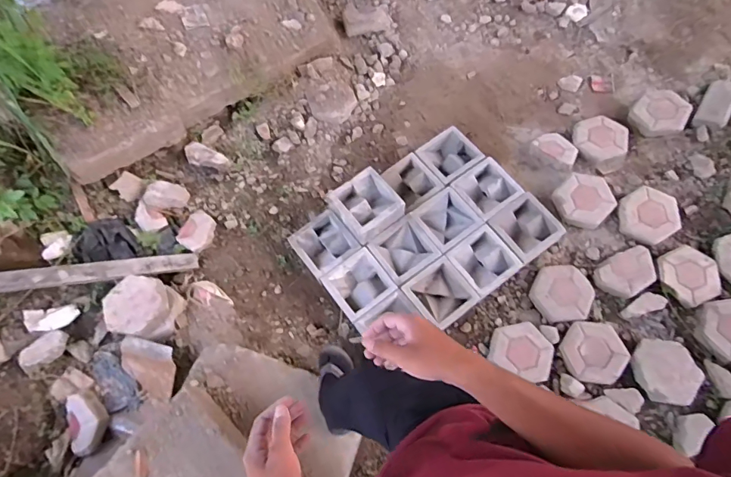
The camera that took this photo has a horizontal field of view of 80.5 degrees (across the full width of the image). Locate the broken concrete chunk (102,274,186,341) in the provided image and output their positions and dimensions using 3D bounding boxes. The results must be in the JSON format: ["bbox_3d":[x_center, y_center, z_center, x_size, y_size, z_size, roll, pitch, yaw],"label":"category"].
[{"bbox_3d":[-0.782,0.242,1.527,0.245,0.098,0.201,9,70,6],"label":"broken concrete chunk"}]

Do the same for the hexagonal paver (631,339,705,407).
[{"bbox_3d":[1.028,0.450,1.465,0.213,0.048,0.207,0,69,3],"label":"hexagonal paver"}]

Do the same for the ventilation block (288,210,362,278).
[{"bbox_3d":[-0.151,0.025,1.629,0.191,0.096,0.205,-38,72,-11],"label":"ventilation block"}]

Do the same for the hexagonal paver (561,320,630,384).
[{"bbox_3d":[0.794,0.391,1.481,0.207,0.049,0.220,-29,71,-8],"label":"hexagonal paver"}]

